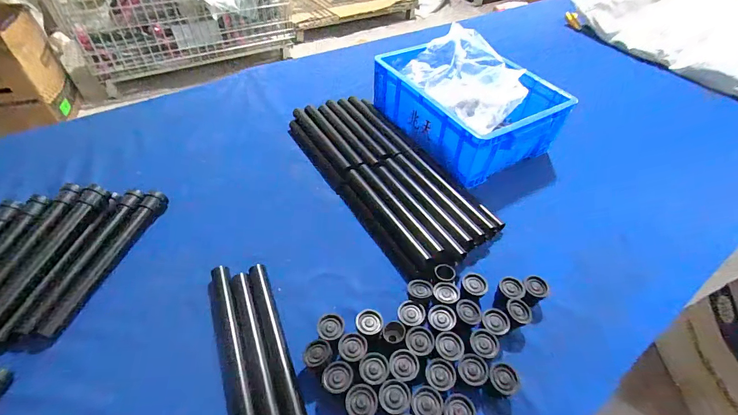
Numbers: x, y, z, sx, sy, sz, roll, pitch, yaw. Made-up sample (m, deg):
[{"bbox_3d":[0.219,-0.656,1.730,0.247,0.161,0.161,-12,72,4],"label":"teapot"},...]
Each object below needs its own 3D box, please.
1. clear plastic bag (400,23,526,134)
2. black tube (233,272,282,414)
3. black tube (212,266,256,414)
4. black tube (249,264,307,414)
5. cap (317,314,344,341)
[{"bbox_3d":[0.201,-0.269,0.731,0.188,0.101,0.268,-19,52,-19],"label":"clear plastic bag"},{"bbox_3d":[-0.146,0.181,0.438,0.027,0.021,0.218,-17,51,-17],"label":"black tube"},{"bbox_3d":[-0.176,0.172,0.441,0.025,0.024,0.217,-16,51,-17],"label":"black tube"},{"bbox_3d":[-0.123,0.169,0.448,0.023,0.021,0.218,-17,51,-17],"label":"black tube"},{"bbox_3d":[-0.050,0.162,0.448,0.033,0.034,0.034,2,48,-2],"label":"cap"}]

